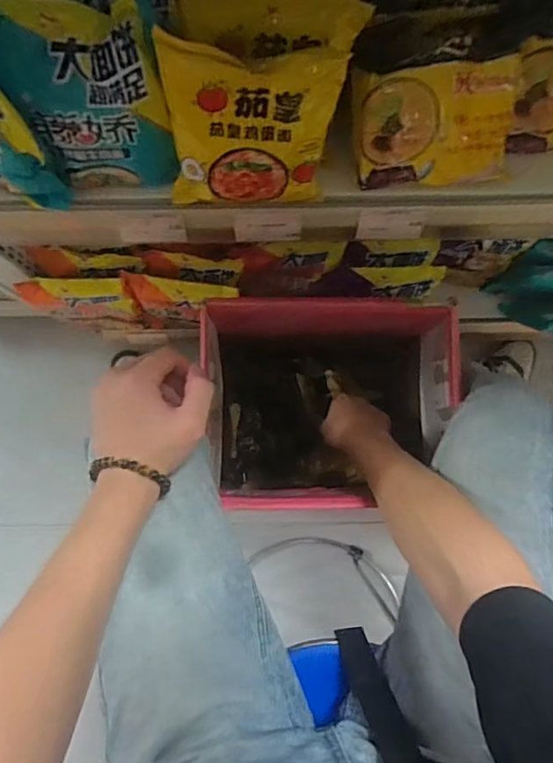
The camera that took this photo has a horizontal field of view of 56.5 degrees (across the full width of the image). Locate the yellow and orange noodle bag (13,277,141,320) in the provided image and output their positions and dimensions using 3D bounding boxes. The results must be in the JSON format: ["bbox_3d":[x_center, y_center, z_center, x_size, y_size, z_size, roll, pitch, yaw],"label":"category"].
[{"bbox_3d":[-0.286,-0.120,0.755,0.146,0.101,0.036,4,83,0],"label":"yellow and orange noodle bag"}]

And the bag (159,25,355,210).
[{"bbox_3d":[-0.022,-0.217,0.443,0.139,0.141,0.045,0,56,-4],"label":"bag"}]

